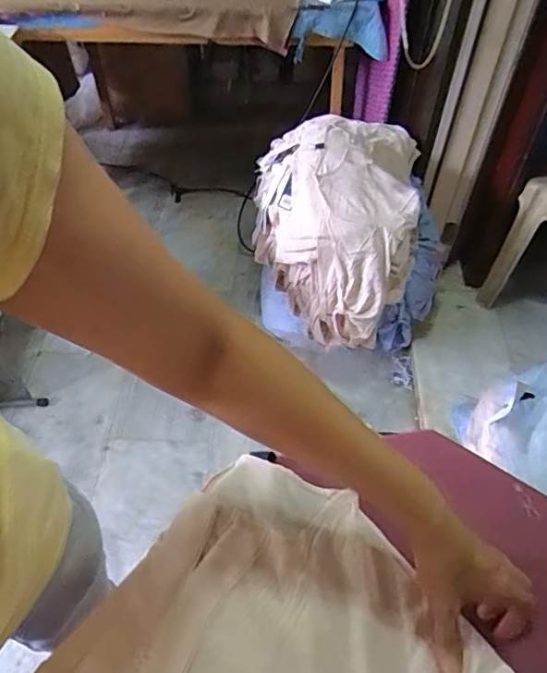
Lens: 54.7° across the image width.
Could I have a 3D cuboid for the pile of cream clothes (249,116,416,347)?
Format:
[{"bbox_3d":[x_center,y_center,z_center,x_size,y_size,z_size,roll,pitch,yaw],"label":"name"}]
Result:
[{"bbox_3d":[0.160,-0.327,1.511,0.453,0.374,0.576,6,51,3],"label":"pile of cream clothes"}]

